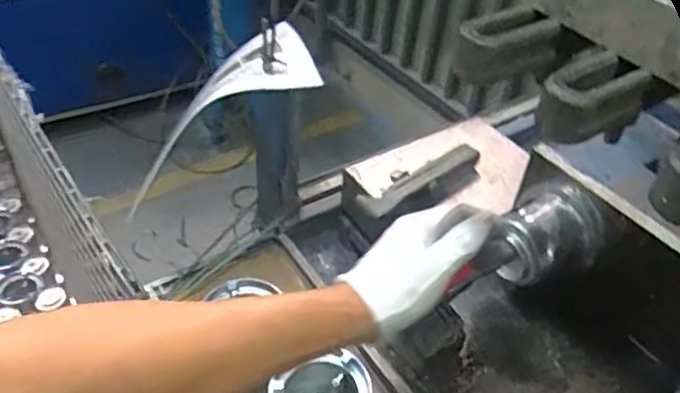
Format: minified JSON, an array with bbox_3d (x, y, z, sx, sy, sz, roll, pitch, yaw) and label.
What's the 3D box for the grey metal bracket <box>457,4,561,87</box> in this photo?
[{"bbox_3d":[0.094,-0.087,0.345,0.063,0.028,0.030,-24,50,-29],"label":"grey metal bracket"}]

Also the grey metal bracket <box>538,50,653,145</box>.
[{"bbox_3d":[0.129,-0.048,0.308,0.065,0.028,0.036,-28,52,-31],"label":"grey metal bracket"}]

